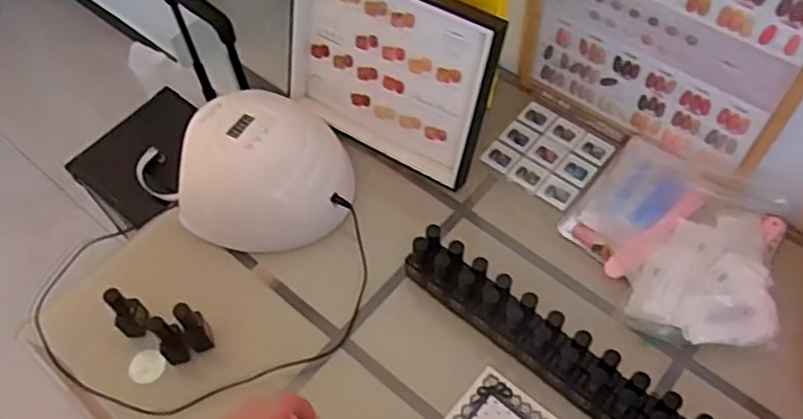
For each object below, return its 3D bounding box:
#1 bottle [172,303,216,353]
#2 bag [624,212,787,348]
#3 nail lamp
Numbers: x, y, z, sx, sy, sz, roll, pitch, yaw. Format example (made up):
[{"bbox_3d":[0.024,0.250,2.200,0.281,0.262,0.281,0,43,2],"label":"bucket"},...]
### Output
[{"bbox_3d":[-0.227,0.129,0.717,0.028,0.079,0.028,-1,58,2],"label":"bottle"},{"bbox_3d":[0.350,0.070,0.747,0.150,0.026,0.194,16,60,13],"label":"bag"},{"bbox_3d":[-0.165,-0.041,0.820,0.201,0.120,0.177,10,59,9],"label":"nail lamp"}]

